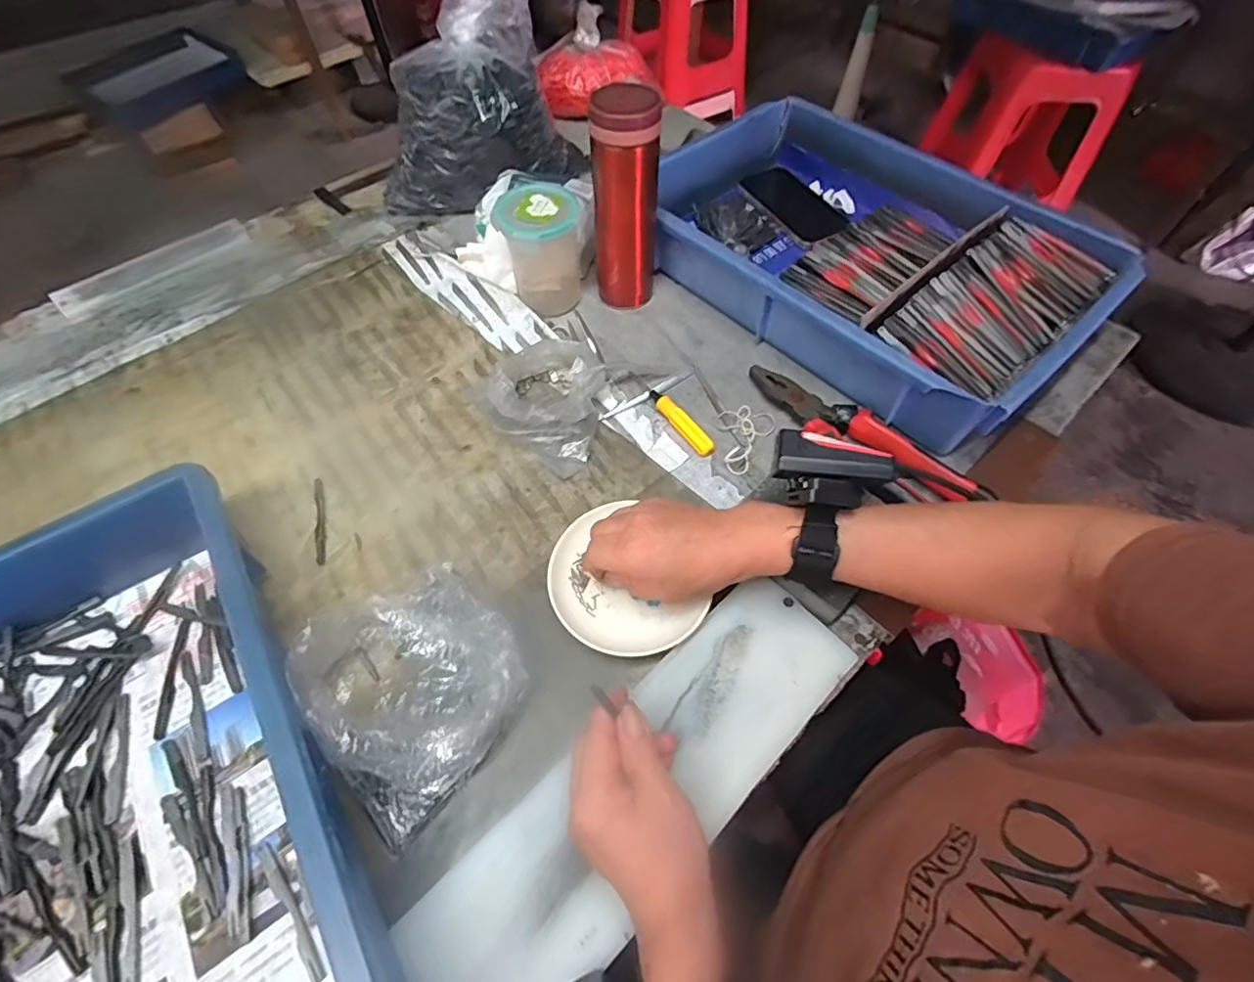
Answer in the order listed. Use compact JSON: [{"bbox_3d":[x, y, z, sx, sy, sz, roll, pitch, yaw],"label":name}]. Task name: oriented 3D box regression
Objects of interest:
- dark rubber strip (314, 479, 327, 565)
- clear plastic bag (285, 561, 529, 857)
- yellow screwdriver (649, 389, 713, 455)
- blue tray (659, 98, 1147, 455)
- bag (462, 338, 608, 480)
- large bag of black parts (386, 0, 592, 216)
[{"bbox_3d":[-0.252,0.023,0.455,0.008,0.004,0.083,-16,60,-10],"label":"dark rubber strip"},{"bbox_3d":[-0.139,0.119,0.359,0.130,0.039,0.141,-40,66,-22],"label":"clear plastic bag"},{"bbox_3d":[0.047,-0.063,0.502,0.017,0.017,0.085,-33,64,-19],"label":"yellow screwdriver"},{"bbox_3d":[0.233,-0.246,0.580,0.297,0.088,0.440,-38,65,-21],"label":"blue tray"},{"bbox_3d":[-0.070,-0.094,0.502,0.138,0.047,0.123,36,65,20],"label":"bag"},{"bbox_3d":[-0.174,-0.438,0.618,0.181,0.199,0.165,17,58,10],"label":"large bag of black parts"}]

